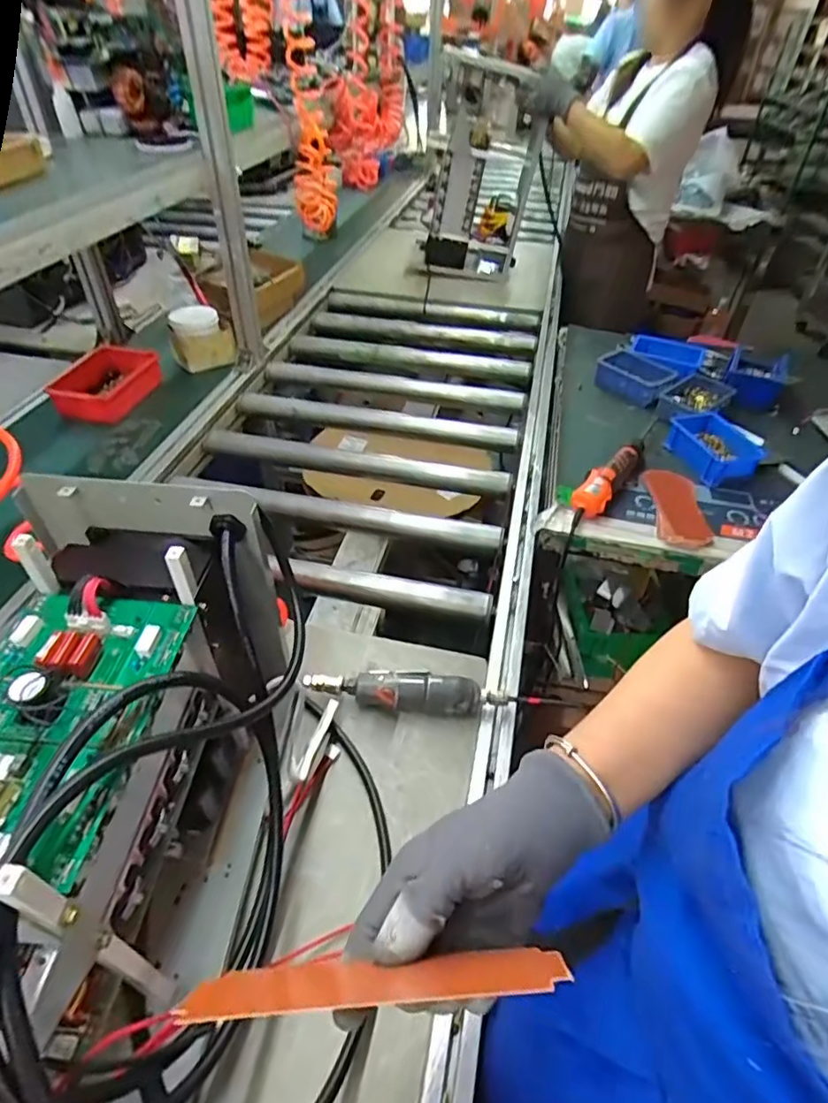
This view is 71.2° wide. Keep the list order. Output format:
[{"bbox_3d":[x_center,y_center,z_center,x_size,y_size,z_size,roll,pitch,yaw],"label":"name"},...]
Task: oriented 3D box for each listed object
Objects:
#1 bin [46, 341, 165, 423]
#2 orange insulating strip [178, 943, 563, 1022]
[{"bbox_3d":[-0.599,-0.336,1.149,0.140,0.062,0.225,4,44,2],"label":"bin"},{"bbox_3d":[-0.017,0.204,0.276,0.173,0.068,0.005,-6,71,2],"label":"orange insulating strip"}]

